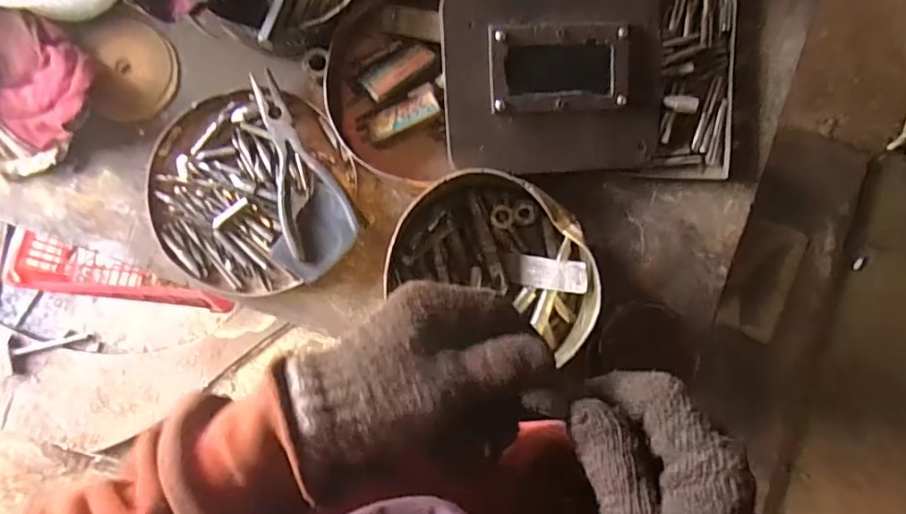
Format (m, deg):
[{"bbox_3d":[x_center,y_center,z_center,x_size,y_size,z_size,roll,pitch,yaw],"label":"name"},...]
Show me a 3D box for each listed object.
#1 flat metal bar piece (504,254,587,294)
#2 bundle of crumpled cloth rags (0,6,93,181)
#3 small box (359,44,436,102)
[{"bbox_3d":[0.086,0.016,0.517,0.081,0.006,0.030,7,97,29],"label":"flat metal bar piece"},{"bbox_3d":[-0.448,-0.167,0.539,0.174,0.036,0.153,20,88,-1],"label":"bundle of crumpled cloth rags"},{"bbox_3d":[-0.055,-0.188,0.545,0.078,0.020,0.031,-40,90,-2],"label":"small box"}]

